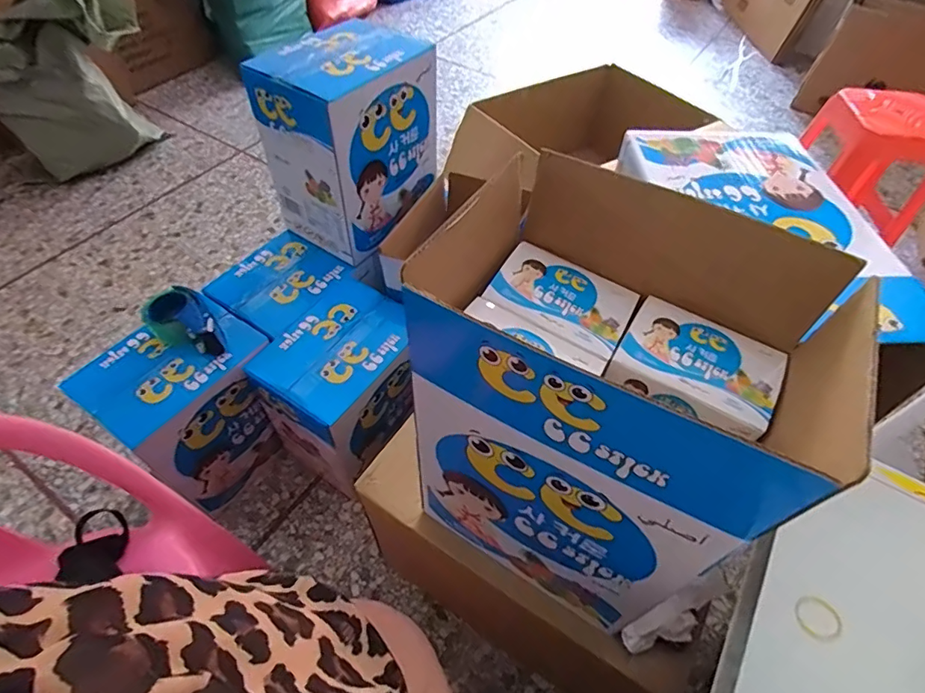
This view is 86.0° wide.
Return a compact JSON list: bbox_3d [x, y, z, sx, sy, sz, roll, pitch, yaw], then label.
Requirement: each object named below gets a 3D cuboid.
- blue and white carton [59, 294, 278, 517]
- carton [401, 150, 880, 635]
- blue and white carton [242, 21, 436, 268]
[{"bbox_3d":[-0.561,0.122,1.060,0.228,0.376,0.295,28,57,19],"label":"blue and white carton"},{"bbox_3d":[0.137,0.065,0.543,0.310,0.410,0.253,27,56,18],"label":"carton"},{"bbox_3d":[-0.227,-0.438,1.058,0.207,0.355,0.324,32,58,21],"label":"blue and white carton"}]

